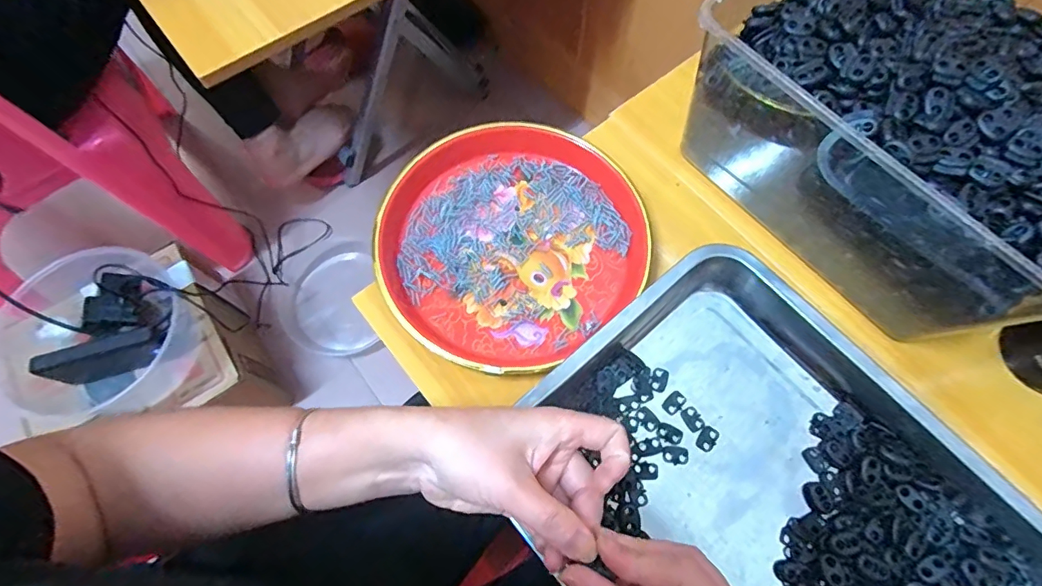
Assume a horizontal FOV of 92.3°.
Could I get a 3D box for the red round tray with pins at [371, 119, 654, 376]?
[{"bbox_3d":[-0.004,-0.048,0.413,0.208,0.029,0.213,0,69,0],"label":"red round tray with pins"}]

